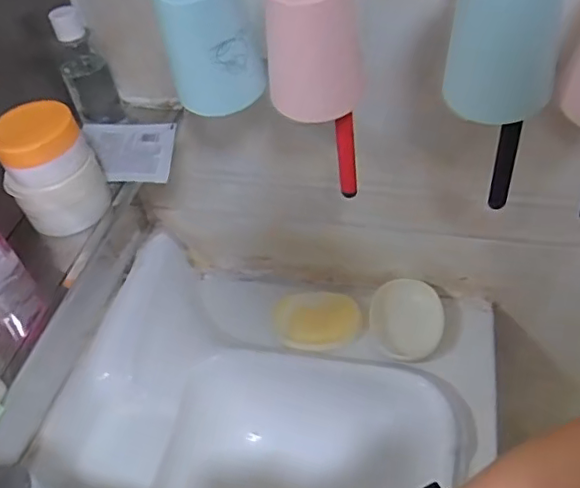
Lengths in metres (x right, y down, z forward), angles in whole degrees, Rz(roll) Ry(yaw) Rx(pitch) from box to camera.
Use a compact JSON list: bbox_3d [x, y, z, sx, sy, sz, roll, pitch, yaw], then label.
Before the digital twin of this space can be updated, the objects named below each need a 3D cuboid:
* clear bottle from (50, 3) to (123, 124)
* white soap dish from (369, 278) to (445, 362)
[{"bbox_3d":[-0.212,-0.185,0.577,0.045,0.115,0.054,-23,49,-14],"label":"clear bottle"},{"bbox_3d":[0.154,0.094,0.744,0.091,0.027,0.117,9,49,14],"label":"white soap dish"}]

